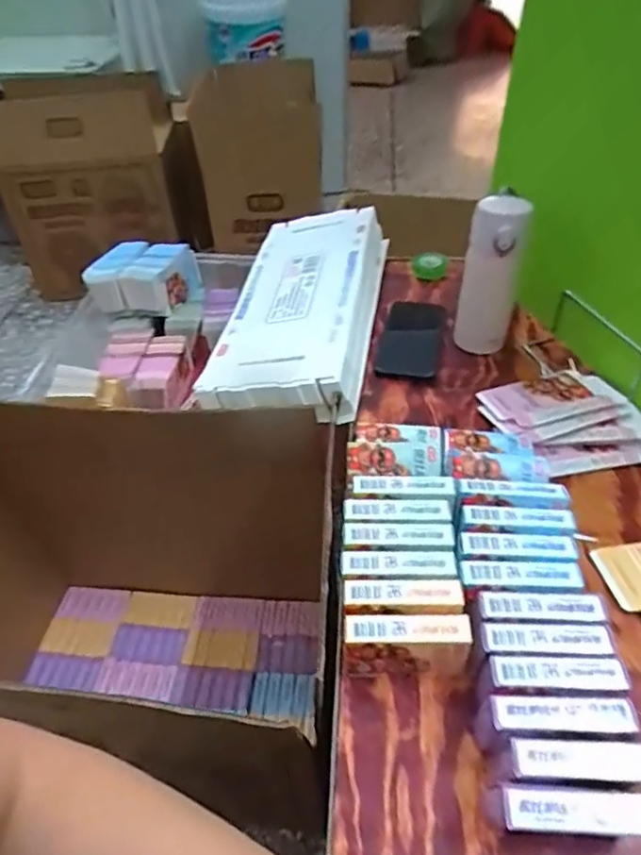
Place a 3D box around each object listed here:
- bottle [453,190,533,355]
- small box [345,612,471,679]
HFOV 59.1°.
[{"bbox_3d":[0.212,-0.182,0.703,0.065,0.199,0.061,13,47,15],"label":"bottle"},{"bbox_3d":[0.066,0.172,0.438,0.092,0.067,0.025,0,45,2],"label":"small box"}]

